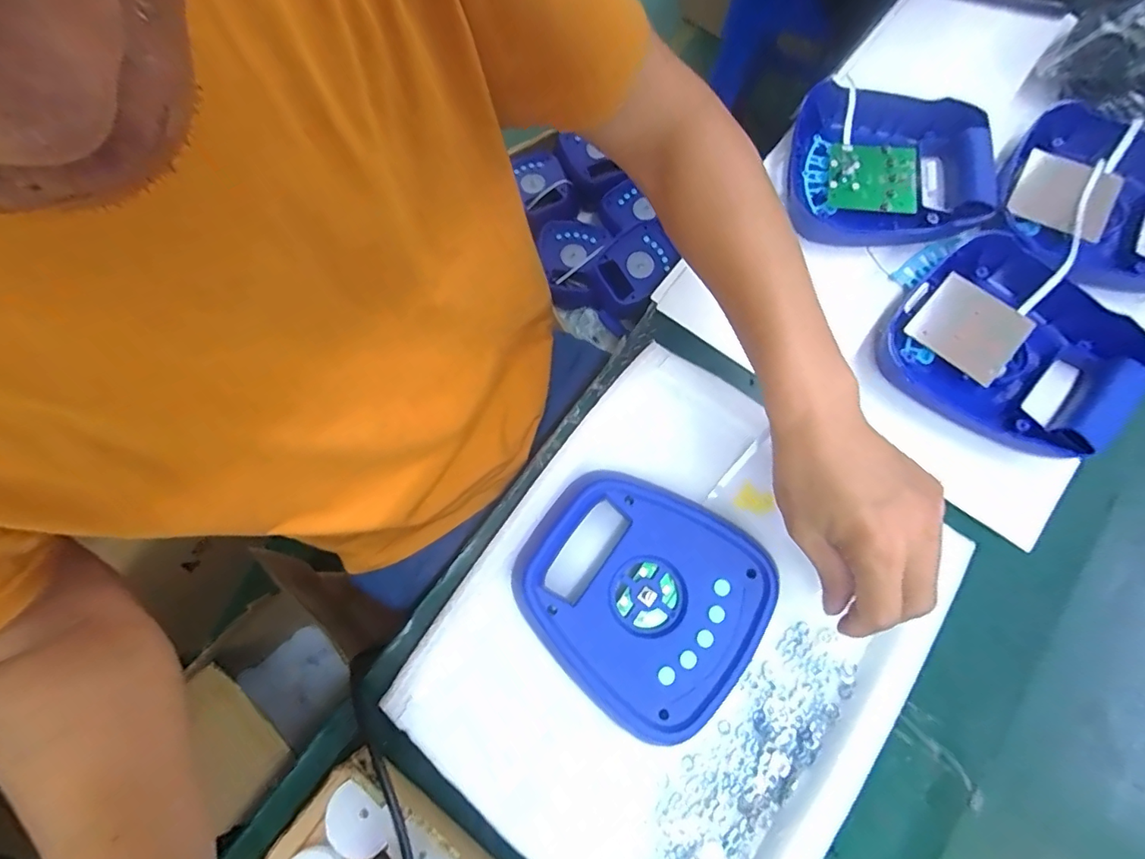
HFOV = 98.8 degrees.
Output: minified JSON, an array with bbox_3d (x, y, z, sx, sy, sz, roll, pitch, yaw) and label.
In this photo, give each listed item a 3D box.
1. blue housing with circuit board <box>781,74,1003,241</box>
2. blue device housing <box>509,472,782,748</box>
[{"bbox_3d":[0.310,-0.262,0.484,0.175,0.046,0.171,7,74,6],"label":"blue housing with circuit board"},{"bbox_3d":[0.050,0.117,0.362,0.171,0.031,0.149,40,80,14],"label":"blue device housing"}]

